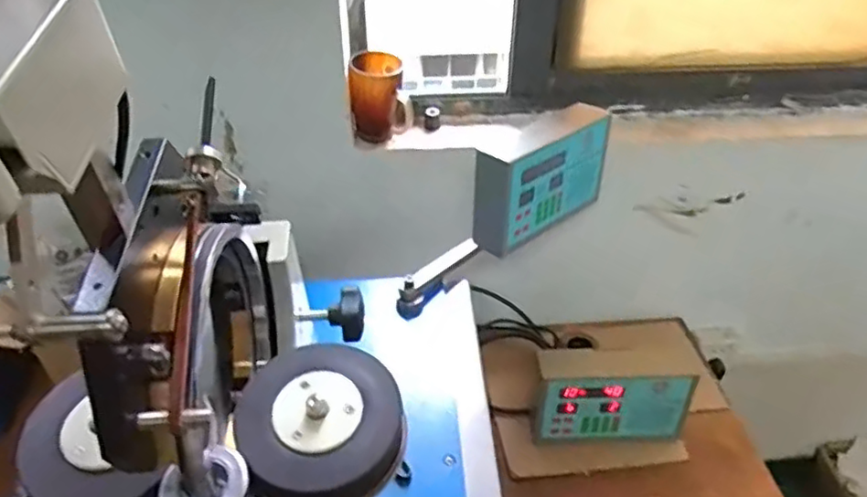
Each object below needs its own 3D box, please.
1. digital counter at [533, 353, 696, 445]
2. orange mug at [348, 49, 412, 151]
[{"bbox_3d":[0.267,0.231,0.973,0.224,0.148,0.062,0,38,-1],"label":"digital counter"},{"bbox_3d":[-0.076,-0.223,0.967,0.093,0.123,0.077,2,38,1],"label":"orange mug"}]

